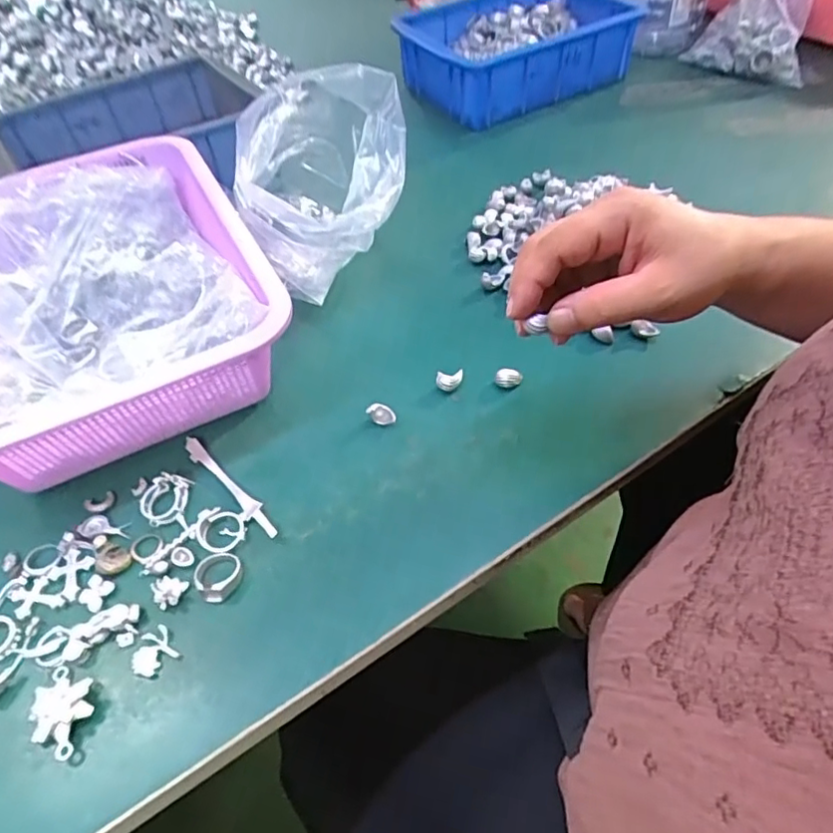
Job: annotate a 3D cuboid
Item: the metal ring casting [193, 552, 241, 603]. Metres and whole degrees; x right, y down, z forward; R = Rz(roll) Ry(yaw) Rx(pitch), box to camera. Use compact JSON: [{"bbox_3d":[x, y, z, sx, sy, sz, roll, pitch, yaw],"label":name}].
[{"bbox_3d":[-0.109,0.086,0.325,0.025,0.009,0.027,-2,51,2],"label":"metal ring casting"}]

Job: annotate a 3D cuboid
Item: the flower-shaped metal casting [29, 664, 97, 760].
[{"bbox_3d":[-0.171,0.140,0.285,0.034,0.012,0.032,16,54,15],"label":"flower-shaped metal casting"}]

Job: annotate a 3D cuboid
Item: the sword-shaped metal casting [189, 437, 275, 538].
[{"bbox_3d":[-0.115,0.043,0.363,0.096,0.005,0.013,36,61,27],"label":"sword-shaped metal casting"}]

